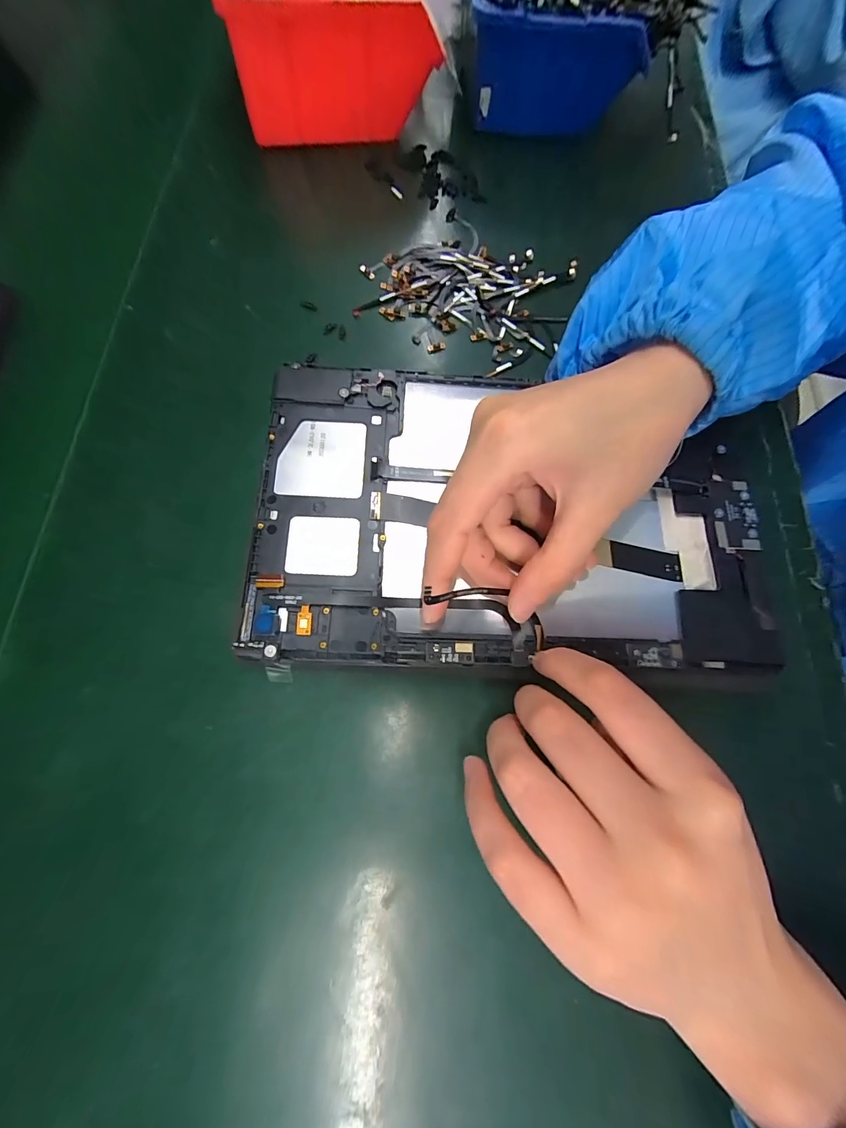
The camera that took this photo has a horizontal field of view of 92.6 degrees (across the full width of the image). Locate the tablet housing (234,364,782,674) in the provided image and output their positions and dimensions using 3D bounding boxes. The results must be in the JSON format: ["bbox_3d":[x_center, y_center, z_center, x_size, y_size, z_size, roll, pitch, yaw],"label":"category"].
[{"bbox_3d":[0.059,-0.027,0.199,0.270,0.013,0.150,2,73,-1],"label":"tablet housing"}]

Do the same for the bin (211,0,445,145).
[{"bbox_3d":[-0.064,-0.364,0.275,0.135,0.073,0.127,-12,75,-6],"label":"bin"}]

